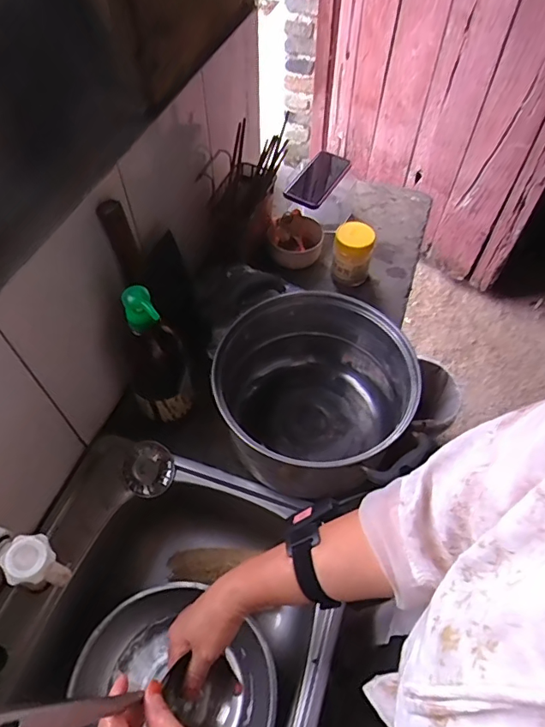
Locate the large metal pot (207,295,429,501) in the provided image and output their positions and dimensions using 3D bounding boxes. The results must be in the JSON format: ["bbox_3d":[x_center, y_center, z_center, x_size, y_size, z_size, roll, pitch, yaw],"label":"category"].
[{"bbox_3d":[0.058,0.054,0.709,0.264,0.174,0.263,0,56,0],"label":"large metal pot"}]

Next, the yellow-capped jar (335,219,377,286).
[{"bbox_3d":[0.154,-0.208,0.938,0.071,0.115,0.064,9,56,5],"label":"yellow-capped jar"}]

